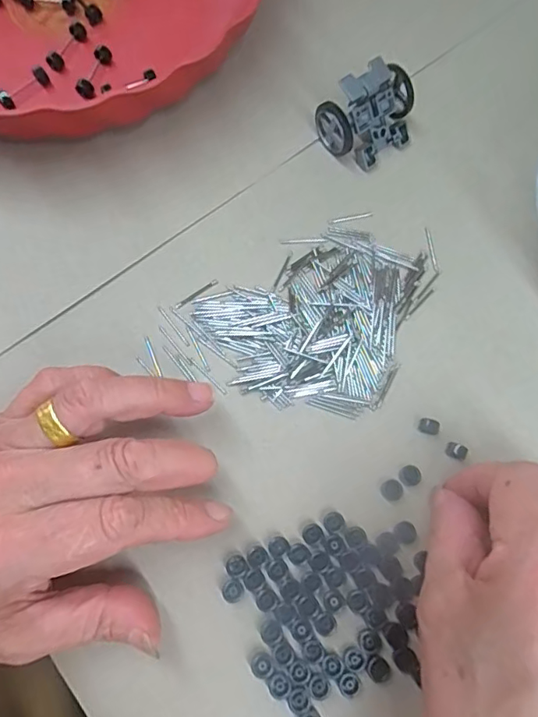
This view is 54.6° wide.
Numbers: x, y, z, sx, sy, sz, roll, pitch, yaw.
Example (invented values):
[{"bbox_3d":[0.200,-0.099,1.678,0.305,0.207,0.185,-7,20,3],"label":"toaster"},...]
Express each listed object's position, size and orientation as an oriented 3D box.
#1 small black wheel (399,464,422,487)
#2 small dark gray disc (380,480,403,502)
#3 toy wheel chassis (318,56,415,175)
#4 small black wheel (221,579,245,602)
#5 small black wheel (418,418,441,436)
[{"bbox_3d":[0.064,0.053,0.236,0.010,0.004,0.009,-14,74,-6],"label":"small black wheel"},{"bbox_3d":[0.056,0.059,0.234,0.009,0.004,0.009,1,73,-2],"label":"small dark gray disc"},{"bbox_3d":[0.053,-0.132,0.282,0.052,0.046,0.021,-32,35,-11],"label":"toy wheel chassis"},{"bbox_3d":[-0.015,0.098,0.220,0.009,0.004,0.009,1,73,-2],"label":"small black wheel"},{"bbox_3d":[0.074,0.032,0.242,0.009,0.008,0.006,14,73,2],"label":"small black wheel"}]

